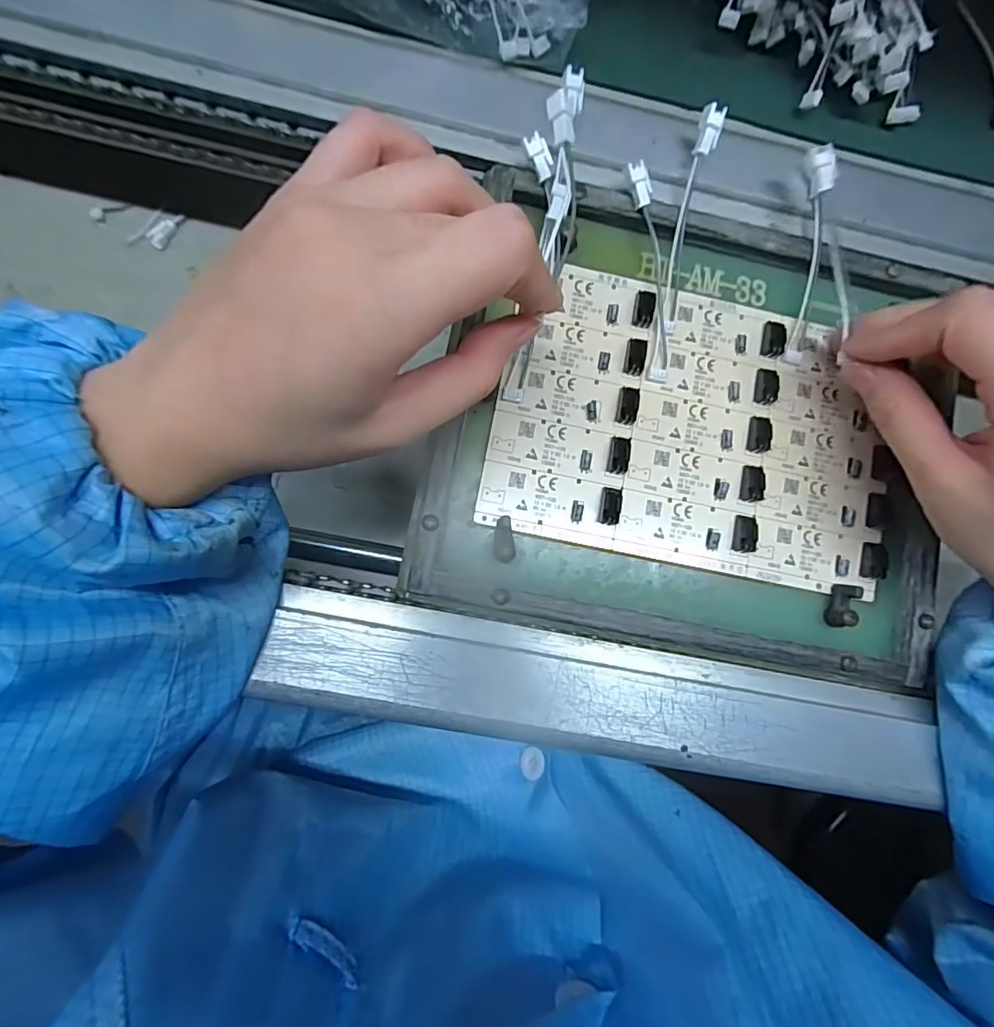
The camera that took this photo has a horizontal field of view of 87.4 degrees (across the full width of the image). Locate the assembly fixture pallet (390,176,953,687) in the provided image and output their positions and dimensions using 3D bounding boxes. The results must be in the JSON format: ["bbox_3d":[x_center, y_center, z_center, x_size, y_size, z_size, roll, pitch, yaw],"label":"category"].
[{"bbox_3d":[0.097,-0.039,0.246,0.231,0.014,0.200,11,84,-5],"label":"assembly fixture pallet"}]

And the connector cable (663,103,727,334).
[{"bbox_3d":[0.089,-0.136,0.246,0.009,0.012,0.097,9,101,-5],"label":"connector cable"}]

